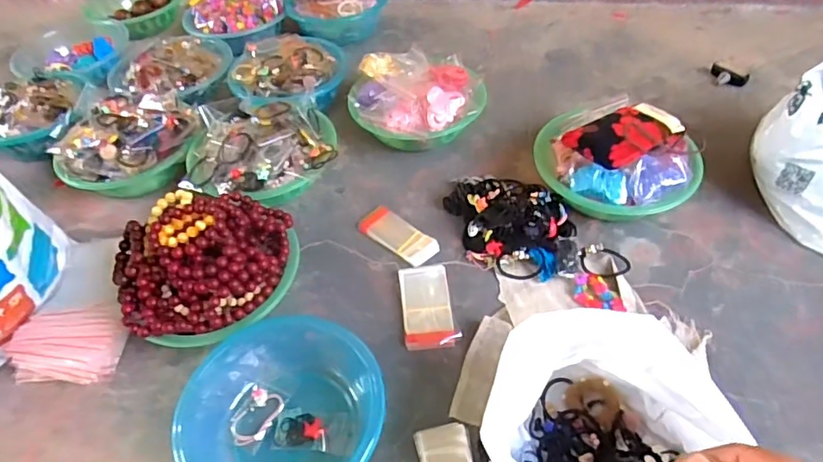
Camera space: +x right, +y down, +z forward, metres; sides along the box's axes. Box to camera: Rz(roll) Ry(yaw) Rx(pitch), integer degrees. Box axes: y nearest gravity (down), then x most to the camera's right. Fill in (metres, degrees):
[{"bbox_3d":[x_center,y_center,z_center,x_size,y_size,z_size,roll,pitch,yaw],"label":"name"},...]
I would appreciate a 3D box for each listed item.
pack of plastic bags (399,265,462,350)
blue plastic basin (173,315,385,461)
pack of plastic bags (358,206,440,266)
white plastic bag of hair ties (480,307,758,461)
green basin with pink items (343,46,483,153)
[{"bbox_3d":[0.021,0.101,0.739,0.067,0.011,0.128,-8,48,-2],"label":"pack of plastic bags"},{"bbox_3d":[-0.143,0.211,0.615,0.222,0.071,0.212,-3,48,3],"label":"blue plastic basin"},{"bbox_3d":[-0.023,0.003,0.826,0.055,0.015,0.132,-38,55,-25],"label":"pack of plastic bags"},{"bbox_3d":[0.182,0.222,0.531,0.215,0.150,0.237,13,51,17],"label":"white plastic bag of hair ties"},{"bbox_3d":[0.010,-0.235,0.976,0.228,0.106,0.212,-3,48,3],"label":"green basin with pink items"}]

